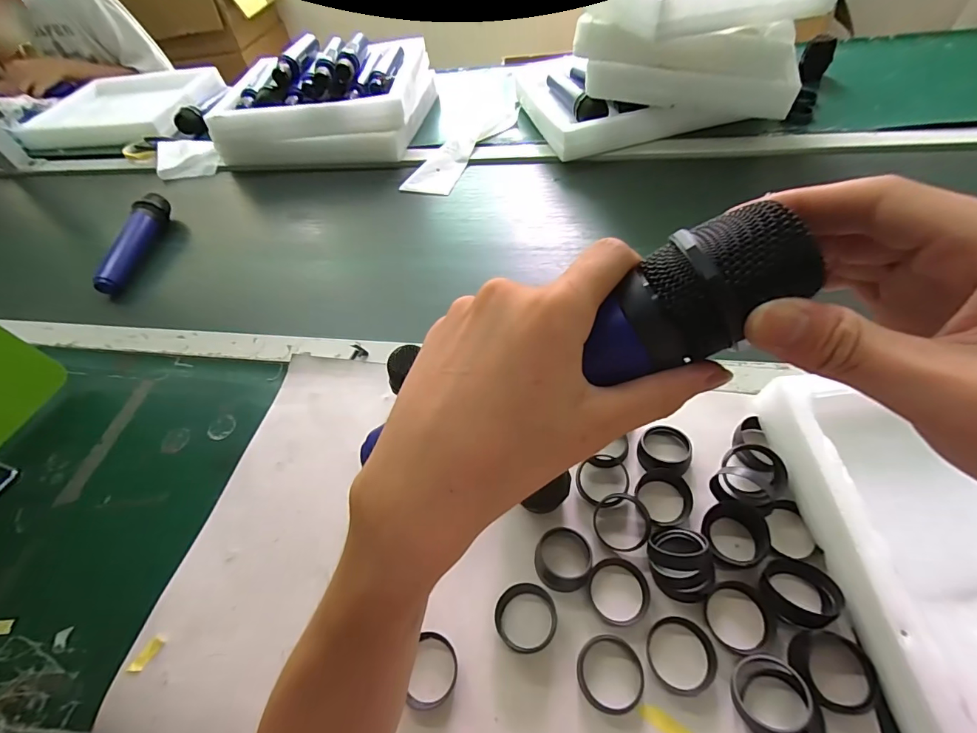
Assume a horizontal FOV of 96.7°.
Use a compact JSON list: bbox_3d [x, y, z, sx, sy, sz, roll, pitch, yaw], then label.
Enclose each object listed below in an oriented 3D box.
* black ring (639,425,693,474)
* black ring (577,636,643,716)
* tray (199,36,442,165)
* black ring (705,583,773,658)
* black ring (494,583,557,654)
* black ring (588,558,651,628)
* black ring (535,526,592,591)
[{"bbox_3d":[0.151,0.072,0.377,0.042,0.017,0.043,-4,52,6],"label":"black ring"},{"bbox_3d":[0.082,0.207,0.293,0.043,0.006,0.044,-4,52,6],"label":"black ring"},{"bbox_3d":[-0.307,-0.519,0.854,0.366,0.096,0.315,0,53,9],"label":"tray"},{"bbox_3d":[0.174,0.174,0.304,0.043,0.012,0.043,-4,52,6],"label":"black ring"},{"bbox_3d":[0.028,0.183,0.317,0.044,0.009,0.043,-4,52,6],"label":"black ring"},{"bbox_3d":[0.096,0.166,0.320,0.045,0.007,0.042,-4,52,6],"label":"black ring"},{"bbox_3d":[0.059,0.148,0.336,0.042,0.012,0.046,-4,52,6],"label":"black ring"}]

